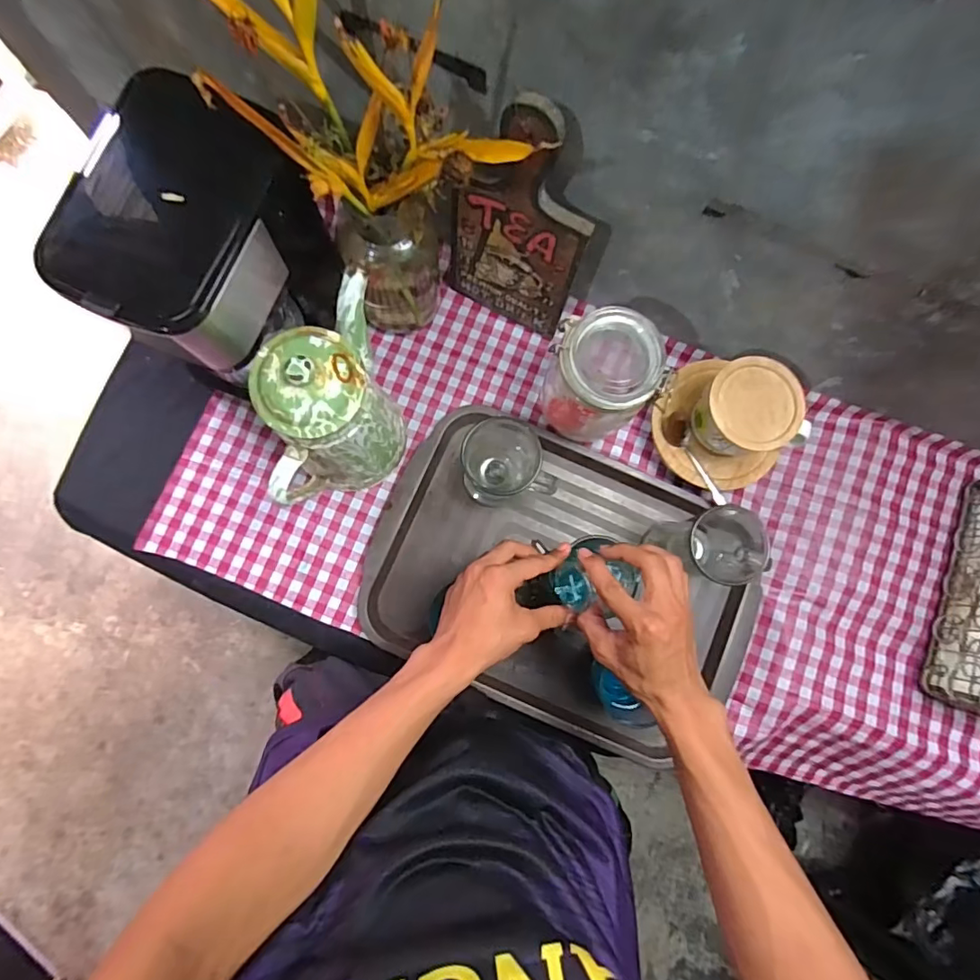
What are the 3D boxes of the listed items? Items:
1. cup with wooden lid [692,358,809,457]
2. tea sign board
[{"bbox_3d":[0.275,-0.084,0.576,0.100,0.082,0.094,0,83,-4],"label":"cup with wooden lid"},{"bbox_3d":[0.027,-0.248,0.511,0.136,0.267,0.027,28,82,0],"label":"tea sign board"}]

